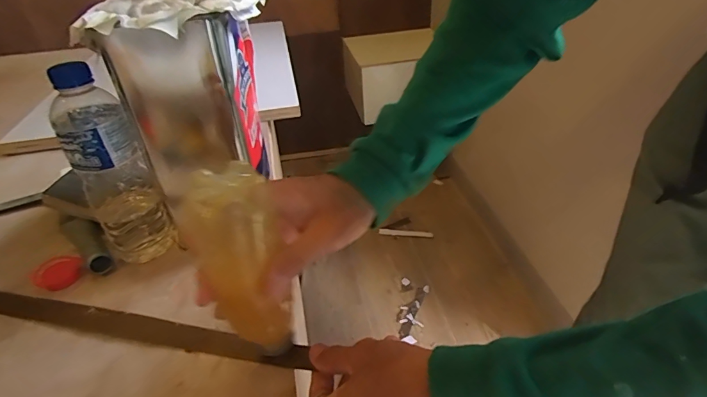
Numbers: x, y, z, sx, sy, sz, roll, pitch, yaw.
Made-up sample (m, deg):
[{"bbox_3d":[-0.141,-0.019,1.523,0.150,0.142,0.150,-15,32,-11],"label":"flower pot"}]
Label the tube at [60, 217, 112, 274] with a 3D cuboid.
[{"bbox_3d":[-0.301,0.044,0.468,0.118,0.023,0.031,28,47,35],"label":"tube"}]

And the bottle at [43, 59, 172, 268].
[{"bbox_3d":[-0.241,-0.028,0.411,0.062,0.197,0.054,-24,41,-26],"label":"bottle"}]

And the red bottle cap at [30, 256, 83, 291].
[{"bbox_3d":[-0.310,0.078,0.433,0.042,0.013,0.037,1,37,5],"label":"red bottle cap"}]

